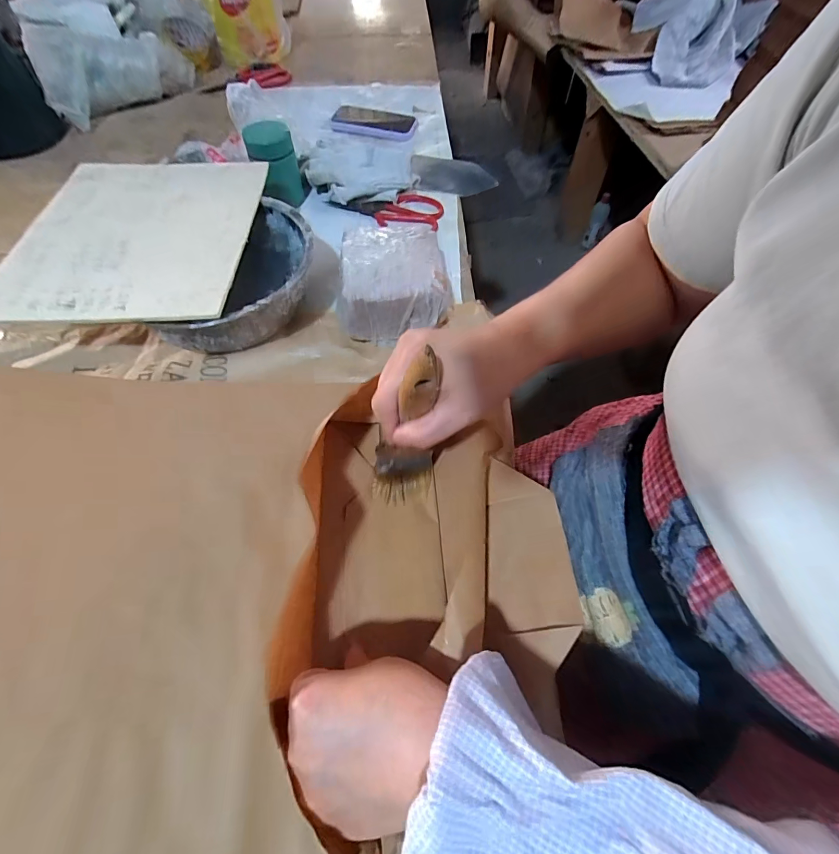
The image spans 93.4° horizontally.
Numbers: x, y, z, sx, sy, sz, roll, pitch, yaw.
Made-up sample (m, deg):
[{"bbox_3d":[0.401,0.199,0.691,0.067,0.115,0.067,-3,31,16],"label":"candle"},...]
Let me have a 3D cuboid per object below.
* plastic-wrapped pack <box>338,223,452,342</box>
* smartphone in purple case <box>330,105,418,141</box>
[{"bbox_3d":[-0.031,-0.175,0.459,0.118,0.052,0.152,-5,60,-4],"label":"plastic-wrapped pack"},{"bbox_3d":[-0.087,-0.556,0.721,0.163,0.014,0.082,16,61,8],"label":"smartphone in purple case"}]

